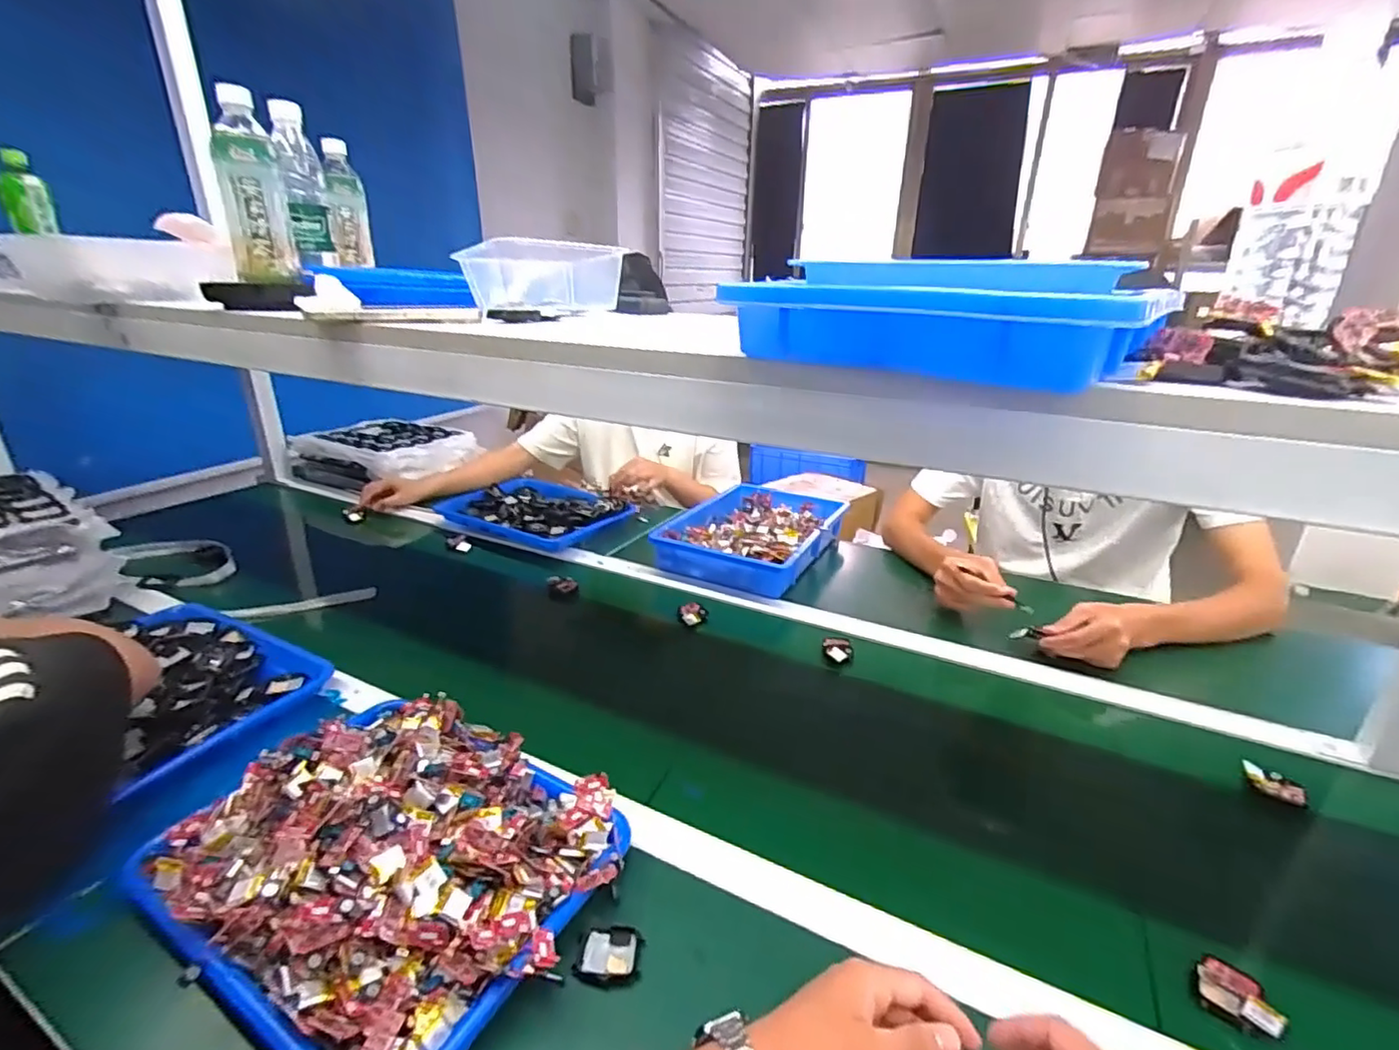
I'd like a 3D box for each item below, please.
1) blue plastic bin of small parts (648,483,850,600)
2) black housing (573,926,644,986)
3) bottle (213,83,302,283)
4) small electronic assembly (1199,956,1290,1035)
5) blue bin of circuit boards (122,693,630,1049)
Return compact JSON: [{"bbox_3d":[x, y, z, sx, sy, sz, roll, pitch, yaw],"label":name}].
[{"bbox_3d":[0.102,0.013,1.142,0.257,0.059,0.374,13,25,27],"label":"blue plastic bin of small parts"},{"bbox_3d":[-0.066,0.317,0.461,0.046,0.006,0.039,2,22,3],"label":"black housing"},{"bbox_3d":[-0.501,-0.373,0.697,0.063,0.182,0.066,-12,26,-29],"label":"bottle"},{"bbox_3d":[0.382,0.329,0.440,0.044,0.015,0.042,17,27,34],"label":"small electronic assembly"},{"bbox_3d":[-0.246,0.256,0.505,0.333,0.086,0.261,14,26,29],"label":"blue bin of circuit boards"}]

